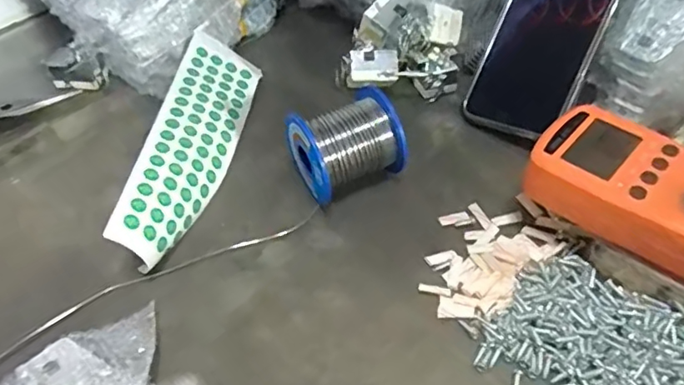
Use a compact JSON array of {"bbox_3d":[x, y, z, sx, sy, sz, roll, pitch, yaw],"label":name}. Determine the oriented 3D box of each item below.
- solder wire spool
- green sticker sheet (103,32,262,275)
[{"bbox_3d":[0.004,-0.028,0.374,0.072,0.053,0.053,-25,53,-15],"label":"solder wire spool"},{"bbox_3d":[-0.107,-0.039,0.399,0.058,0.017,0.208,29,42,-24],"label":"green sticker sheet"}]

